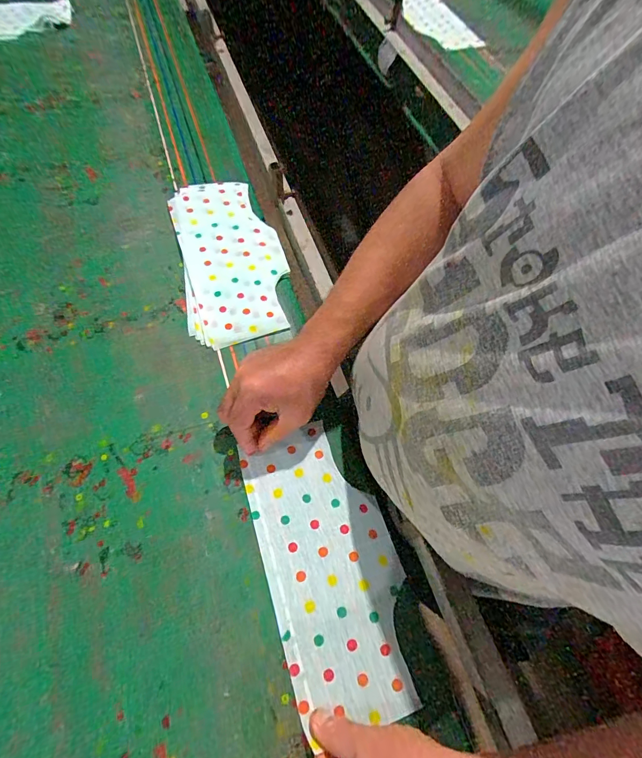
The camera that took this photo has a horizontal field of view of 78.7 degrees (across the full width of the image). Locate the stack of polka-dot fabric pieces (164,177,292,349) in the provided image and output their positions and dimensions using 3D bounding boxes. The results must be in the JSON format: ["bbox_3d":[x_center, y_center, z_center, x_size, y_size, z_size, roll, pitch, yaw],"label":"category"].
[{"bbox_3d":[-0.132,-0.187,0.571,0.144,0.012,0.301,-13,65,-10],"label":"stack of polka-dot fabric pieces"}]

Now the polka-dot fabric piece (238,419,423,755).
[{"bbox_3d":[0.009,0.182,0.405,0.131,0.009,0.268,-16,65,-11],"label":"polka-dot fabric piece"}]

